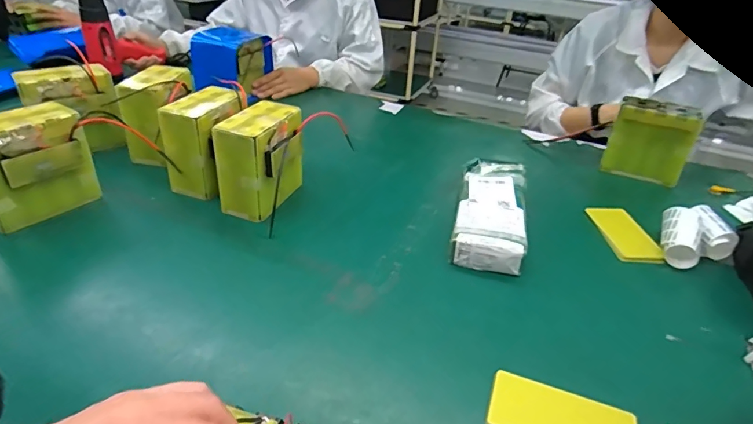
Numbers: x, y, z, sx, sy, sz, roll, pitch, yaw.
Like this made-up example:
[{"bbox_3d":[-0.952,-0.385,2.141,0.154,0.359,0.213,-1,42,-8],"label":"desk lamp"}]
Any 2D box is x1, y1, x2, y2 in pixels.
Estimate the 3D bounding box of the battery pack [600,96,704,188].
[{"bbox_3d":[0.536,-0.133,0.920,0.145,0.155,0.043,21,35,24],"label":"battery pack"}]

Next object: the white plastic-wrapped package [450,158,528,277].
[{"bbox_3d":[0.184,-0.006,0.753,0.107,0.050,0.274,11,33,10],"label":"white plastic-wrapped package"}]

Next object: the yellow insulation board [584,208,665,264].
[{"bbox_3d":[0.404,0.034,0.756,0.075,0.009,0.145,4,32,-2],"label":"yellow insulation board"}]

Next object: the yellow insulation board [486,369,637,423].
[{"bbox_3d":[0.181,0.205,0.454,0.135,0.013,0.068,15,33,16],"label":"yellow insulation board"}]

